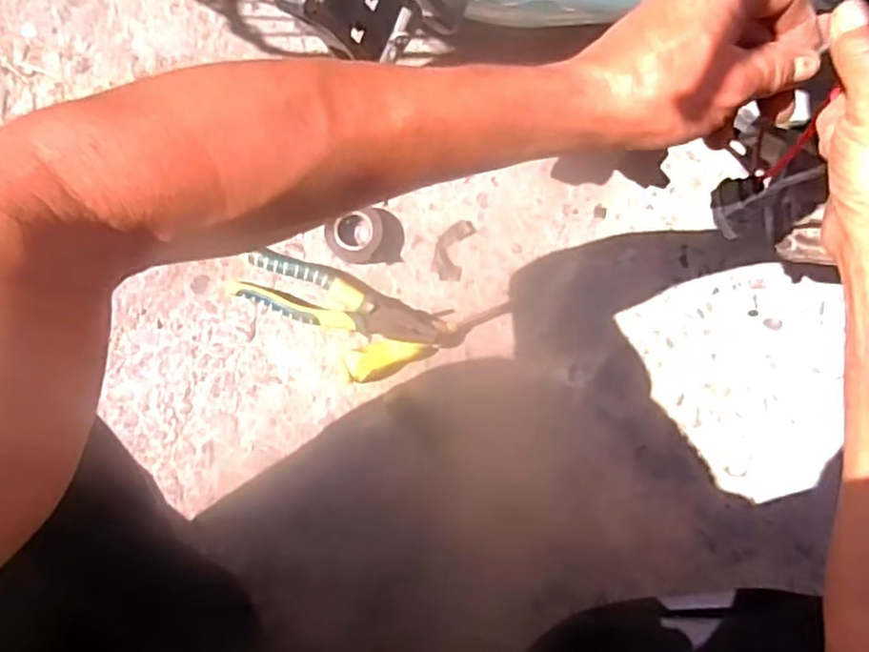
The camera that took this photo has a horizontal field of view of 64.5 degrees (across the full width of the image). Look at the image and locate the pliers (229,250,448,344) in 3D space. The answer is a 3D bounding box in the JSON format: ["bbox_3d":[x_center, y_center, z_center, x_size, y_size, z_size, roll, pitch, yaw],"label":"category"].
[{"bbox_3d":[-0.086,-0.024,0.657,0.197,0.035,0.056,14,86,-8],"label":"pliers"}]

